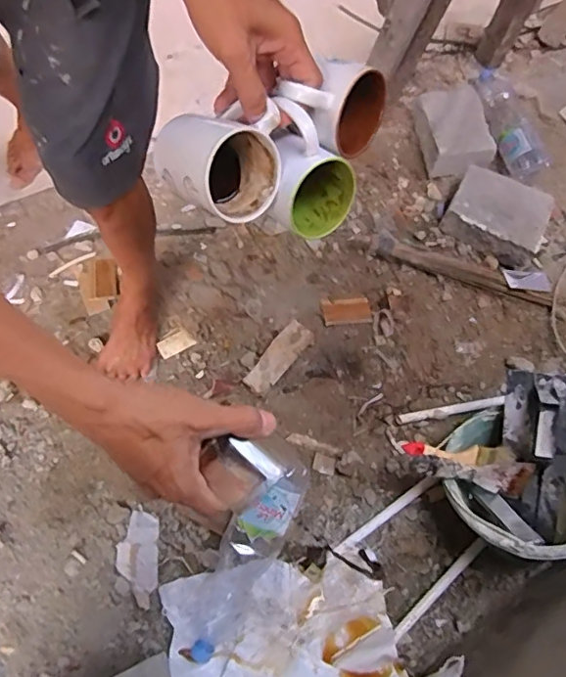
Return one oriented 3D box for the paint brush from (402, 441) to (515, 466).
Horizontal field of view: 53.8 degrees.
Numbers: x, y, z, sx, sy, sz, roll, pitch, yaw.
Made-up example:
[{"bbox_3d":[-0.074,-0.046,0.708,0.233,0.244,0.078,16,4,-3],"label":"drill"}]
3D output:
[{"bbox_3d":[0.281,0.184,0.878,0.177,0.015,0.040,6,39,-8],"label":"paint brush"}]

